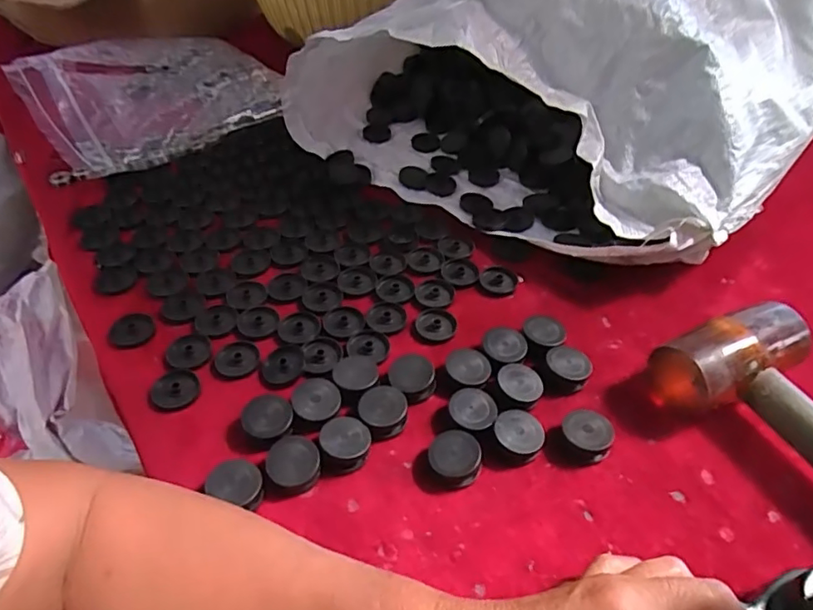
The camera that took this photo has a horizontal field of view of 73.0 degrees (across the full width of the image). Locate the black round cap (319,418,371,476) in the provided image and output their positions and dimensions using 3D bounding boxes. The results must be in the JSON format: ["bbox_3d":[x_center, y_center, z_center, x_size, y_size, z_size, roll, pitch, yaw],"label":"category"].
[{"bbox_3d":[-0.041,0.092,0.363,0.032,0.020,0.033,0,48,0],"label":"black round cap"}]

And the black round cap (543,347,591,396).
[{"bbox_3d":[0.118,0.049,0.405,0.032,0.021,0.031,0,48,0],"label":"black round cap"}]

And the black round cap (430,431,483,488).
[{"bbox_3d":[0.032,0.099,0.357,0.033,0.019,0.032,0,48,0],"label":"black round cap"}]

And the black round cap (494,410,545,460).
[{"bbox_3d":[0.075,0.088,0.368,0.031,0.016,0.029,0,48,0],"label":"black round cap"}]

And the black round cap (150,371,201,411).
[{"bbox_3d":[-0.170,0.062,0.403,0.033,0.006,0.032,0,48,0],"label":"black round cap"}]

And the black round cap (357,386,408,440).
[{"bbox_3d":[-0.016,0.074,0.379,0.032,0.019,0.034,0,48,0],"label":"black round cap"}]

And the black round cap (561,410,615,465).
[{"bbox_3d":[0.120,0.088,0.367,0.031,0.018,0.030,0,48,0],"label":"black round cap"}]

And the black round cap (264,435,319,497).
[{"bbox_3d":[-0.072,0.103,0.354,0.033,0.017,0.034,0,48,0],"label":"black round cap"}]

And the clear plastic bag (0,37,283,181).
[{"bbox_3d":[-0.304,-0.266,0.659,0.271,0.082,0.220,-28,54,-23],"label":"clear plastic bag"}]

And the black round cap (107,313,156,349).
[{"bbox_3d":[-0.217,0.019,0.435,0.031,0.007,0.032,0,48,0],"label":"black round cap"}]

